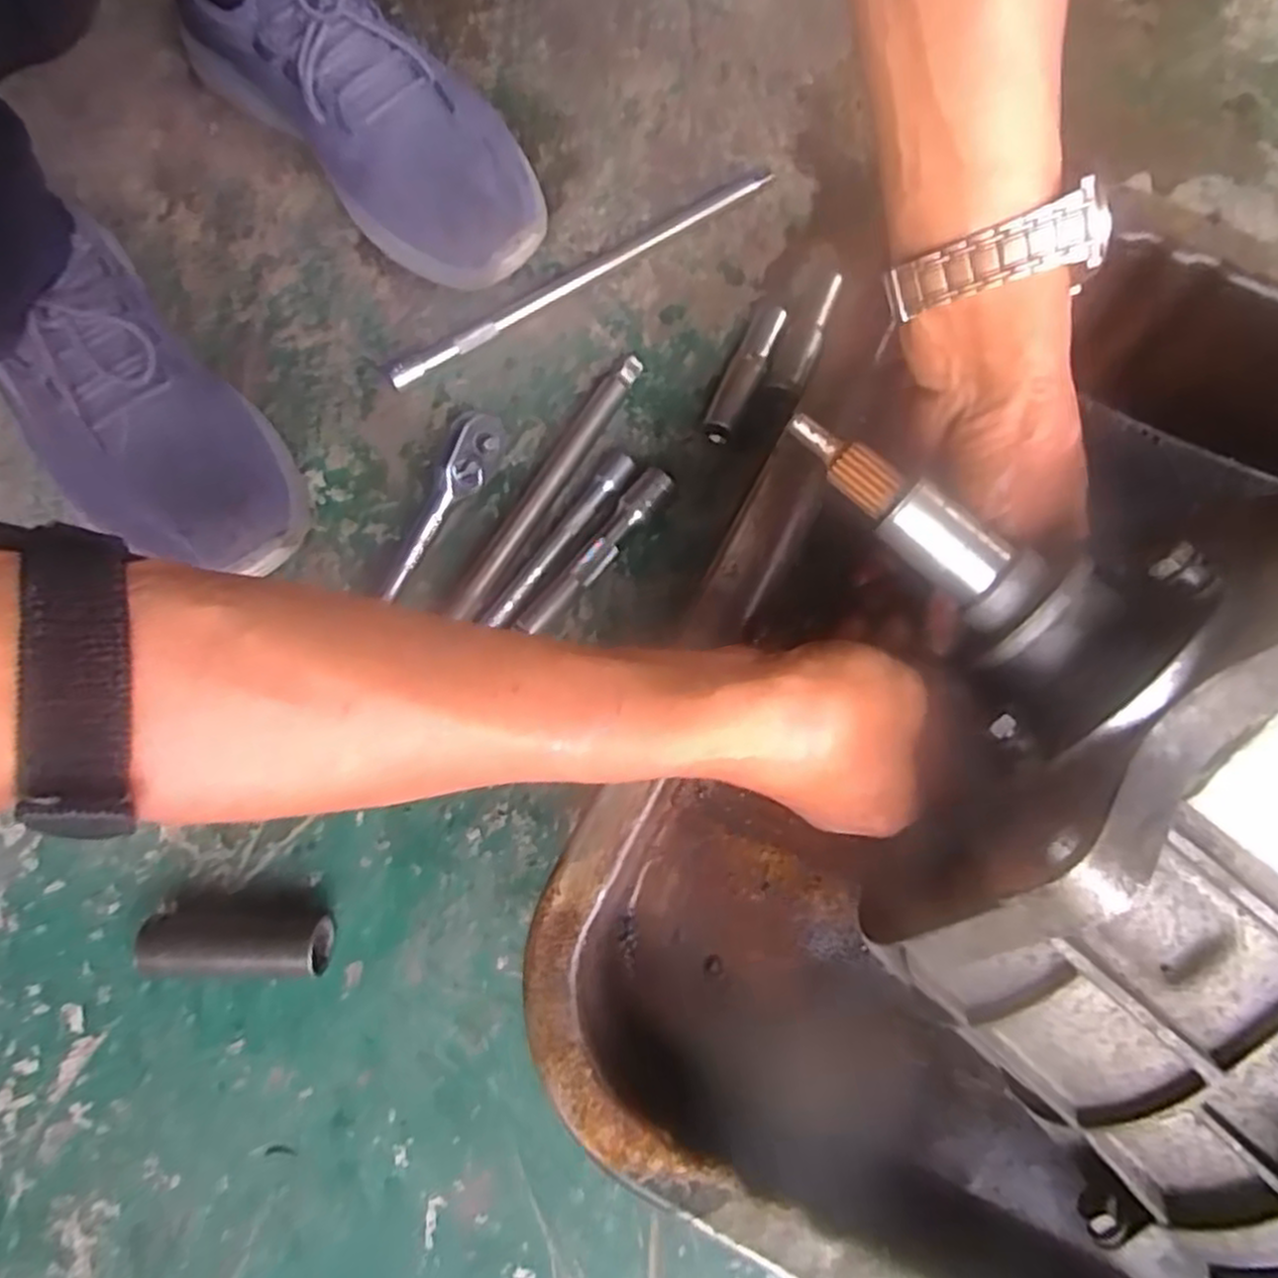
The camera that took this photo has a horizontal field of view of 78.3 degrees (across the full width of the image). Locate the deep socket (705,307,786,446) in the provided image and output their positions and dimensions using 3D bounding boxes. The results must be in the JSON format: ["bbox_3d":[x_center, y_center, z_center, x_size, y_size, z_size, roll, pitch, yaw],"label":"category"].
[{"bbox_3d":[0.058,-0.146,0.432,0.019,0.017,0.077,28,78,8],"label":"deep socket"}]

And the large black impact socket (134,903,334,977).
[{"bbox_3d":[-0.185,0.139,0.364,0.081,0.030,0.028,0,76,2],"label":"large black impact socket"}]

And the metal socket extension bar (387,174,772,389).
[{"bbox_3d":[-0.034,-0.207,0.447,0.242,0.013,0.016,-32,77,-6],"label":"metal socket extension bar"}]

